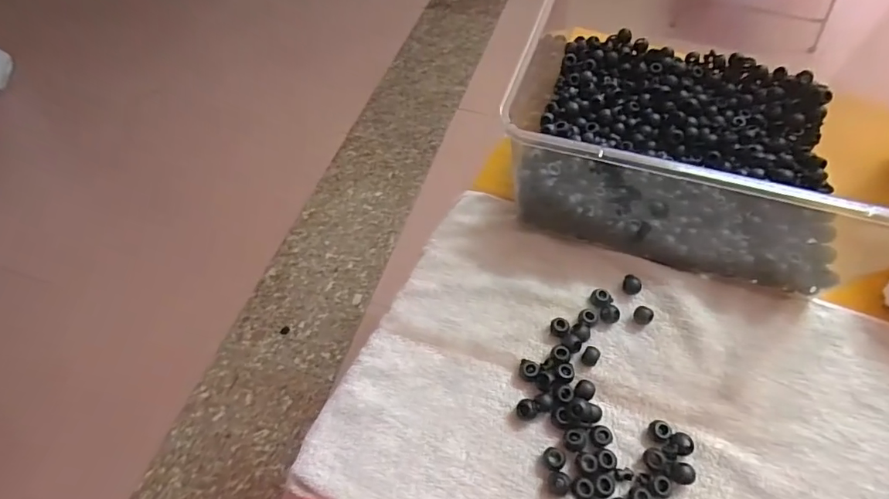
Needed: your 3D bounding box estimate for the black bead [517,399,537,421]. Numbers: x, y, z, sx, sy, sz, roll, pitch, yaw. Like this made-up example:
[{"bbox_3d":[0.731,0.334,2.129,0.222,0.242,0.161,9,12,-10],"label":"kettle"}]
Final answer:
[{"bbox_3d":[0.061,0.120,0.348,0.014,0.014,0.014,-1,58,2],"label":"black bead"}]

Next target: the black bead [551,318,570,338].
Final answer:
[{"bbox_3d":[0.095,0.064,0.382,0.014,0.009,0.013,-1,58,2],"label":"black bead"}]

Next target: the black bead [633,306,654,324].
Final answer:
[{"bbox_3d":[0.164,0.055,0.384,0.014,0.012,0.014,-1,58,2],"label":"black bead"}]

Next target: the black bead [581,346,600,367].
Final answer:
[{"bbox_3d":[0.115,0.085,0.367,0.012,0.013,0.014,30,63,19],"label":"black bead"}]

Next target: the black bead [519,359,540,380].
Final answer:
[{"bbox_3d":[0.066,0.095,0.365,0.015,0.011,0.014,-1,58,2],"label":"black bead"}]

